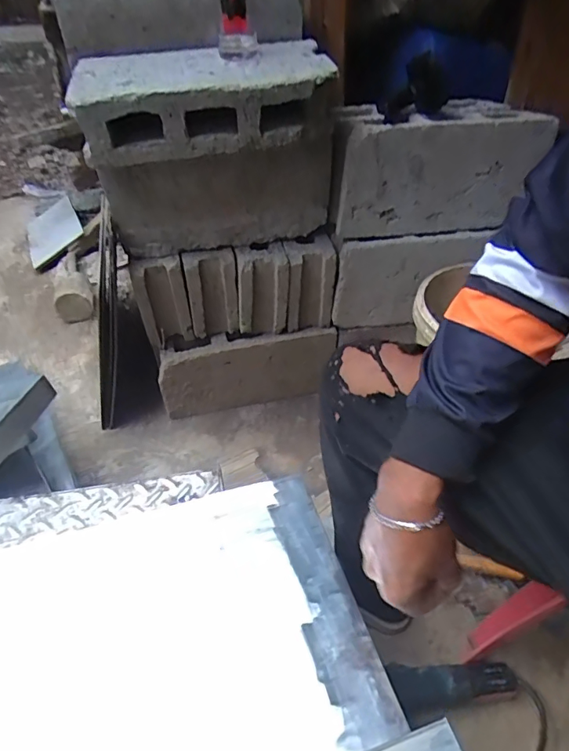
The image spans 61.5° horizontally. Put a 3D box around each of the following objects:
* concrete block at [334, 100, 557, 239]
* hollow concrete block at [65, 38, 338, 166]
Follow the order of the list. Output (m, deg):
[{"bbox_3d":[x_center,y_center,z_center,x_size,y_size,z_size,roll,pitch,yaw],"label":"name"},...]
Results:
[{"bbox_3d":[0.281,-0.436,0.977,0.379,0.196,0.215,-7,43,-7],"label":"concrete block"},{"bbox_3d":[-0.130,-0.456,0.795,0.405,0.116,0.211,-12,44,-13],"label":"hollow concrete block"}]

